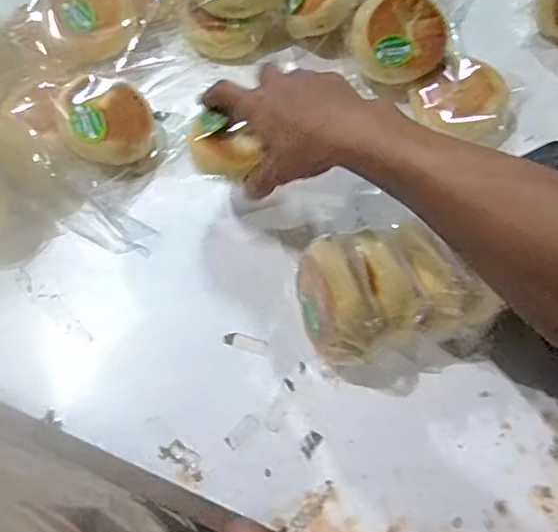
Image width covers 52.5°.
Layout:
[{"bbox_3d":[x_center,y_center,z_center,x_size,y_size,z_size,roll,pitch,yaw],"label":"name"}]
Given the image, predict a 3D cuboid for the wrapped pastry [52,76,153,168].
[{"bbox_3d":[-0.166,-0.137,0.550,0.082,0.053,0.076,0,66,1],"label":"wrapped pastry"}]

